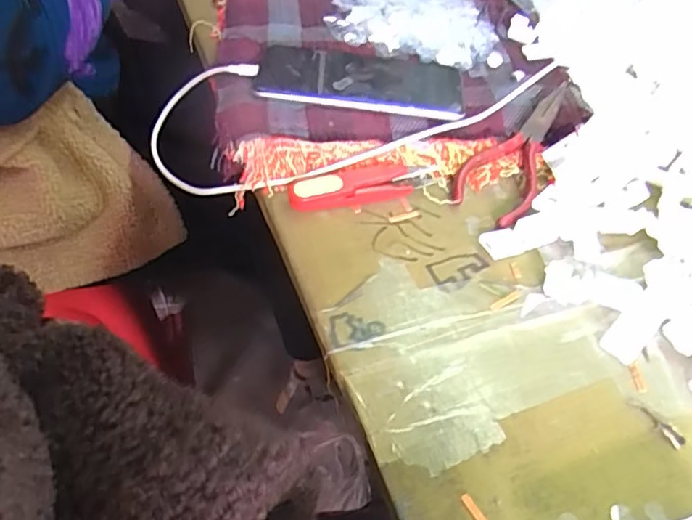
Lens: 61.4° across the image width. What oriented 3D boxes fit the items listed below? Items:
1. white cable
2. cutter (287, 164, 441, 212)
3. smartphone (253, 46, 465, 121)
[{"bbox_3d":[0.007,-0.104,0.430,0.305,0.022,0.121,-1,54,3],"label":"white cable"},{"bbox_3d":[0.014,-0.051,0.402,0.105,0.011,0.028,-10,53,-13],"label":"cutter"},{"bbox_3d":[0.012,-0.144,0.464,0.163,0.012,0.087,5,51,0],"label":"smartphone"}]

